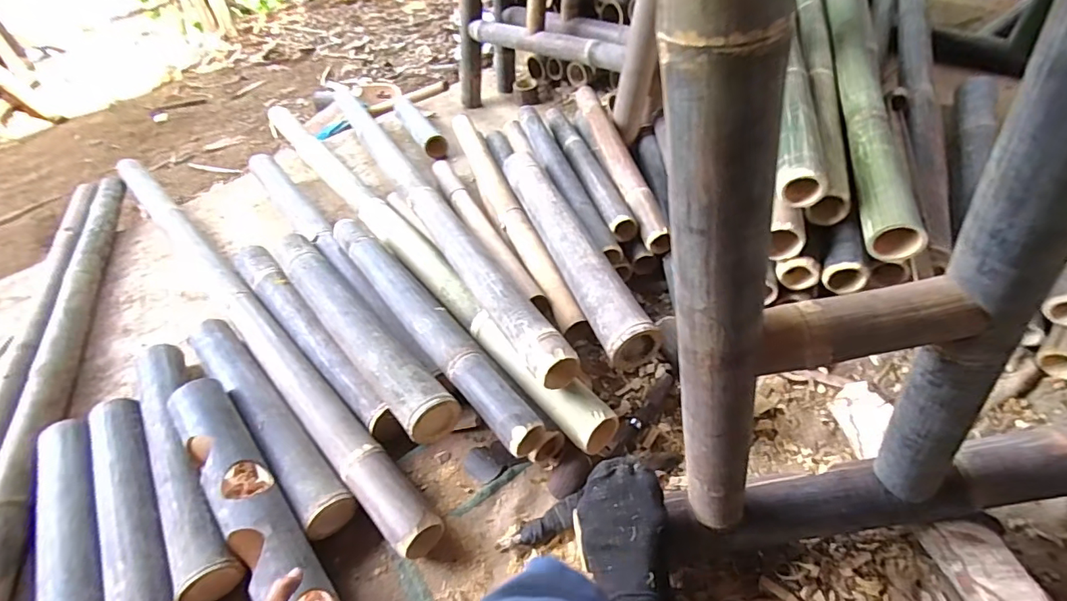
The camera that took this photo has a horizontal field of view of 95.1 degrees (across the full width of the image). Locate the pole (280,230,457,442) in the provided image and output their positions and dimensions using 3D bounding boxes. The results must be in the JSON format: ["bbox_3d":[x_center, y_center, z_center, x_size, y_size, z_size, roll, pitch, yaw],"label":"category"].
[{"bbox_3d":[-0.327,0.031,0.872,0.083,0.087,0.591,-35,53,-22],"label":"pole"}]

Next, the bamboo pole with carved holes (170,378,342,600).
[{"bbox_3d":[-0.391,0.289,0.675,0.081,0.063,0.484,-36,60,-23],"label":"bamboo pole with carved holes"}]

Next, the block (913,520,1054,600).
[{"bbox_3d":[0.526,0.328,0.565,0.073,0.068,0.135,-11,48,-3],"label":"block"}]

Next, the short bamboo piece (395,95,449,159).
[{"bbox_3d":[-0.350,-0.543,1.513,0.080,0.062,0.322,-25,50,-15],"label":"short bamboo piece"}]

